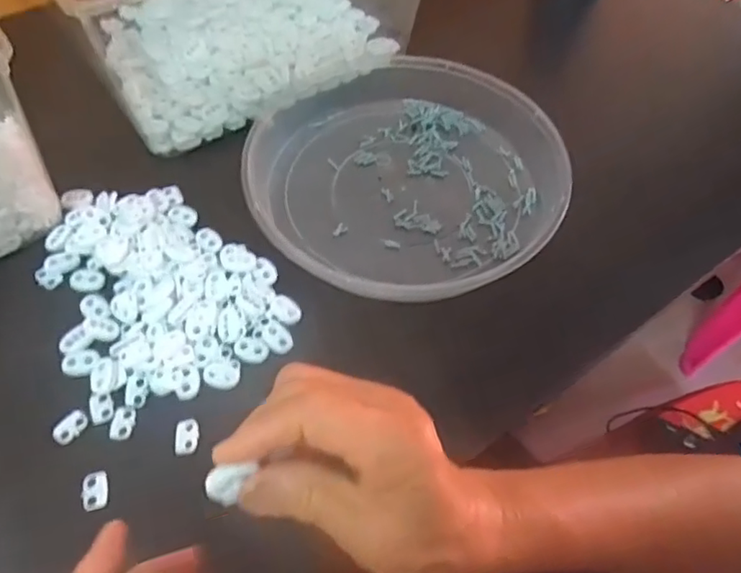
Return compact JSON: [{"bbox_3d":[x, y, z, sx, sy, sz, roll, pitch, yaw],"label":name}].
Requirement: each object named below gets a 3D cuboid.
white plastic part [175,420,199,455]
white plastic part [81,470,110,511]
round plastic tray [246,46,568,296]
[{"bbox_3d":[-0.107,0.087,0.334,0.013,0.004,0.021,-5,57,-6],"label":"white plastic part"},{"bbox_3d":[-0.153,0.113,0.318,0.013,0.004,0.021,-14,59,-12],"label":"white plastic part"},{"bbox_3d":[0.029,-0.102,0.450,0.234,0.045,0.224,1,57,-2],"label":"round plastic tray"}]

